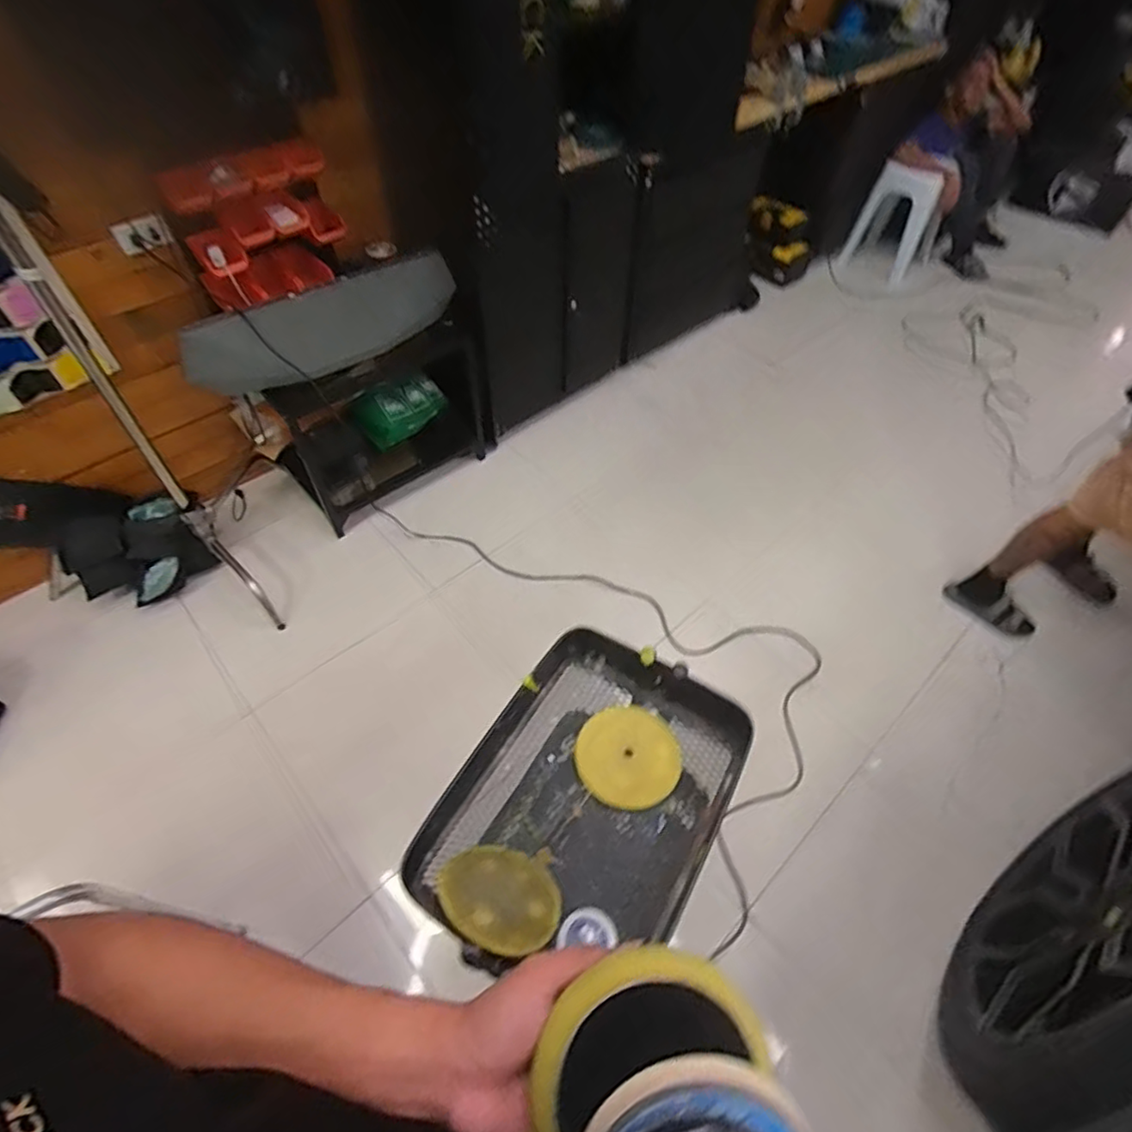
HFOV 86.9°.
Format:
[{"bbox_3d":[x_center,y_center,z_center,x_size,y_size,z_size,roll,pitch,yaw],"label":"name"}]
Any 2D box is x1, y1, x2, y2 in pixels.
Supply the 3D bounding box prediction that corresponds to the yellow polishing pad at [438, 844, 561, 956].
[{"bbox_3d":[-0.080,0.396,0.724,0.149,0.015,0.137,20,18,20],"label":"yellow polishing pad"}]

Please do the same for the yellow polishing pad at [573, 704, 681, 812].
[{"bbox_3d":[0.091,0.275,0.866,0.146,0.023,0.144,33,58,20],"label":"yellow polishing pad"}]

